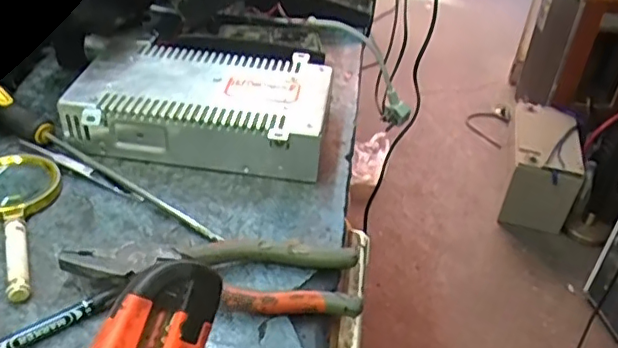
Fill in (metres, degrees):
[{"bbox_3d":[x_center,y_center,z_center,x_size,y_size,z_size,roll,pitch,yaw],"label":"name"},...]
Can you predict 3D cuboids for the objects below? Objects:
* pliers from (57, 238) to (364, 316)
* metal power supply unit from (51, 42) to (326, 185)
[{"bbox_3d":[-0.064,0.068,0.400,0.193,0.025,0.062,0,39,-7],"label":"pliers"},{"bbox_3d":[-0.090,-0.063,0.531,0.208,0.051,0.133,8,39,3],"label":"metal power supply unit"}]

